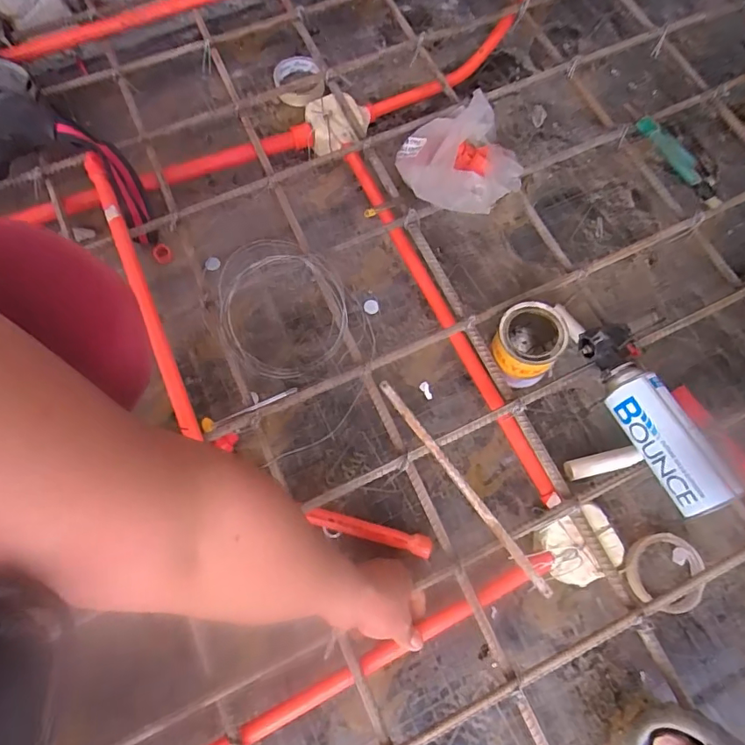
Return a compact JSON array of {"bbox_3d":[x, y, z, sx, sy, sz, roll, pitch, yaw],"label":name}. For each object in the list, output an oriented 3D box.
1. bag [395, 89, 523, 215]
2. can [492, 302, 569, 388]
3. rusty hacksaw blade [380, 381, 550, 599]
[{"bbox_3d":[0.131,-0.314,0.728,0.171,0.059,0.187,-37,76,-11],"label":"bag"},{"bbox_3d":[0.204,-0.036,0.668,0.087,0.103,0.100,31,74,9],"label":"can"},{"bbox_3d":[0.107,0.131,0.596,0.017,0.011,0.303,-35,76,-11],"label":"rusty hacksaw blade"}]

